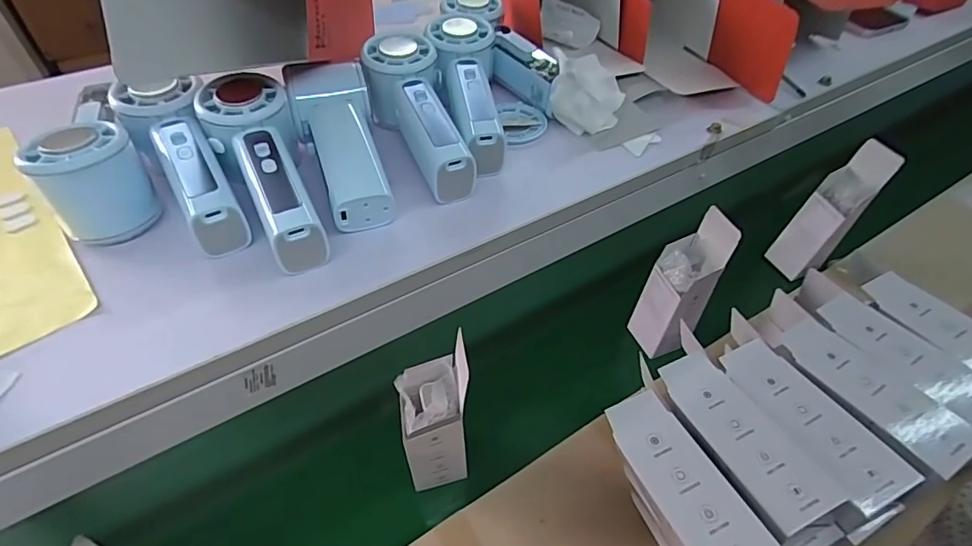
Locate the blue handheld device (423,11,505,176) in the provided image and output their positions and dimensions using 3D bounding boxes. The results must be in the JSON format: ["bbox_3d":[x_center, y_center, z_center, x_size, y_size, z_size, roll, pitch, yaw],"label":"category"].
[{"bbox_3d":[-0.009,-0.151,0.409,0.055,0.051,0.164,-10,49,-12],"label":"blue handheld device"}]

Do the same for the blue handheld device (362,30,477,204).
[{"bbox_3d":[-0.052,-0.120,0.384,0.057,0.053,0.151,-13,50,-15],"label":"blue handheld device"}]

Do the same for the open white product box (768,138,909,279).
[{"bbox_3d":[0.599,-0.101,0.890,0.083,0.256,0.058,42,37,26],"label":"open white product box"}]

